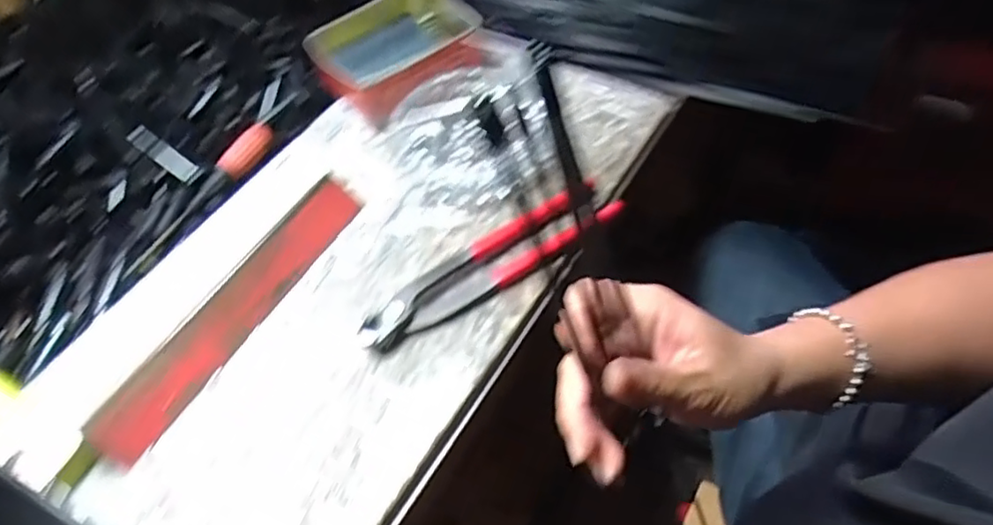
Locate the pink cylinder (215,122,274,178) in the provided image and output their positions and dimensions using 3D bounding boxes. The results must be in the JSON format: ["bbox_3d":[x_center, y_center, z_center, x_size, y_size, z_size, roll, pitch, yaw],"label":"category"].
[{"bbox_3d":[-0.211,-0.095,0.539,0.019,0.019,0.054,28,61,23],"label":"pink cylinder"}]

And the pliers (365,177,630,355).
[{"bbox_3d":[-0.003,0.001,0.440,0.198,0.029,0.033,-29,57,-15],"label":"pliers"}]

